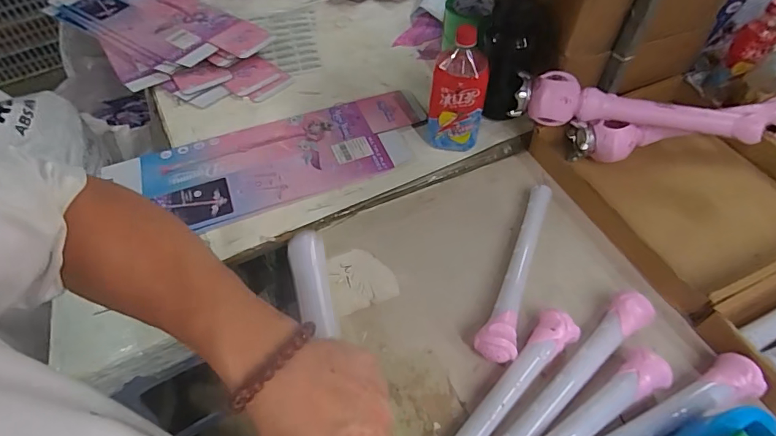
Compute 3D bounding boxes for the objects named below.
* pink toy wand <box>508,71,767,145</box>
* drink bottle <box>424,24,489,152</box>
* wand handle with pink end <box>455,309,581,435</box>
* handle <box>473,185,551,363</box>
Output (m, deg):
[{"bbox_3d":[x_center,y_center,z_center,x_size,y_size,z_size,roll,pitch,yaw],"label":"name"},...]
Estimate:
[{"bbox_3d":[0.392,-0.176,0.728,0.361,0.075,0.070,12,54,10],"label":"pink toy wand"},{"bbox_3d":[0.113,-0.207,0.753,0.090,0.218,0.068,2,54,3],"label":"drink bottle"},{"bbox_3d":[0.129,0.225,0.533,0.046,0.038,0.302,38,63,26],"label":"wand handle with pink end"},{"bbox_3d":[0.194,0.067,0.650,0.047,0.052,0.304,19,56,15],"label":"handle"}]

